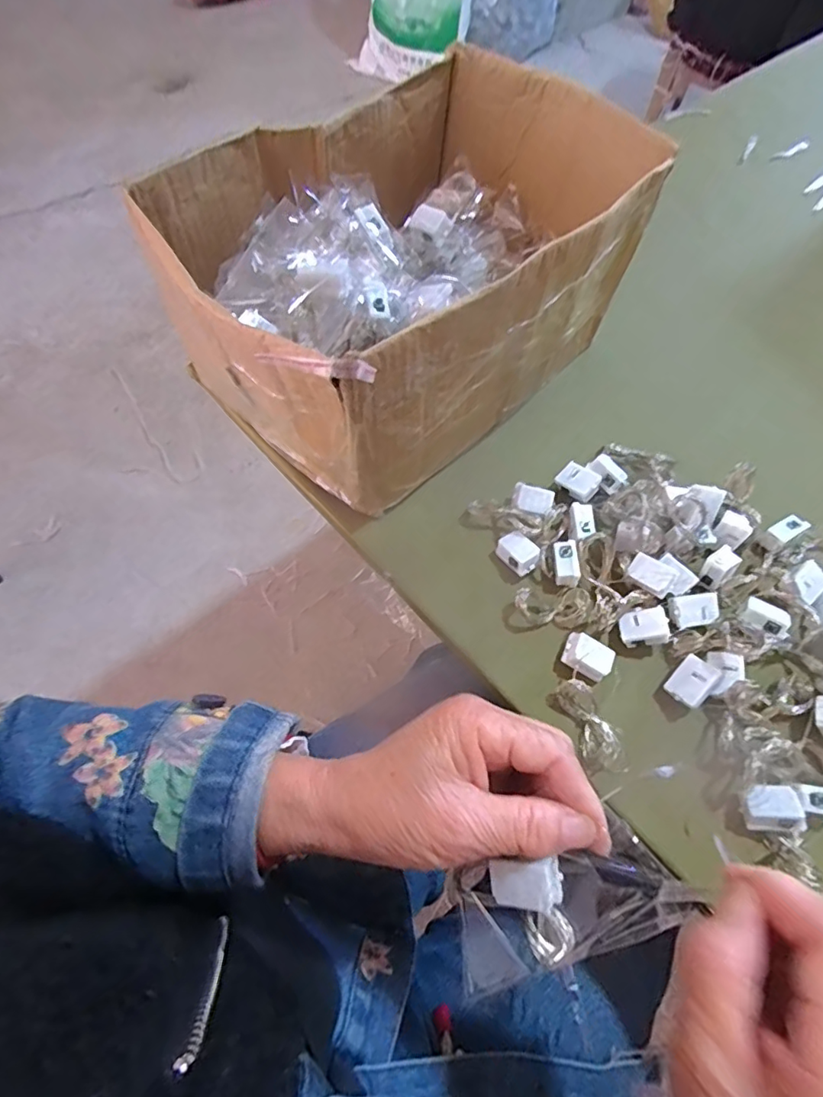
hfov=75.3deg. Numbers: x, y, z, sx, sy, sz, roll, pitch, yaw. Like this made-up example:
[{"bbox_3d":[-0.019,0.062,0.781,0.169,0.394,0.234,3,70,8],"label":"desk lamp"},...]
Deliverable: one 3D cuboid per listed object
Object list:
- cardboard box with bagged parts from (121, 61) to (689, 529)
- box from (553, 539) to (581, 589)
[{"bbox_3d":[0.003,-0.177,0.356,0.289,0.146,0.195,-41,70,-17],"label":"cardboard box with bagged parts"},{"bbox_3d":[0.095,0.009,0.329,0.014,0.009,0.027,-2,63,0],"label":"box"}]

